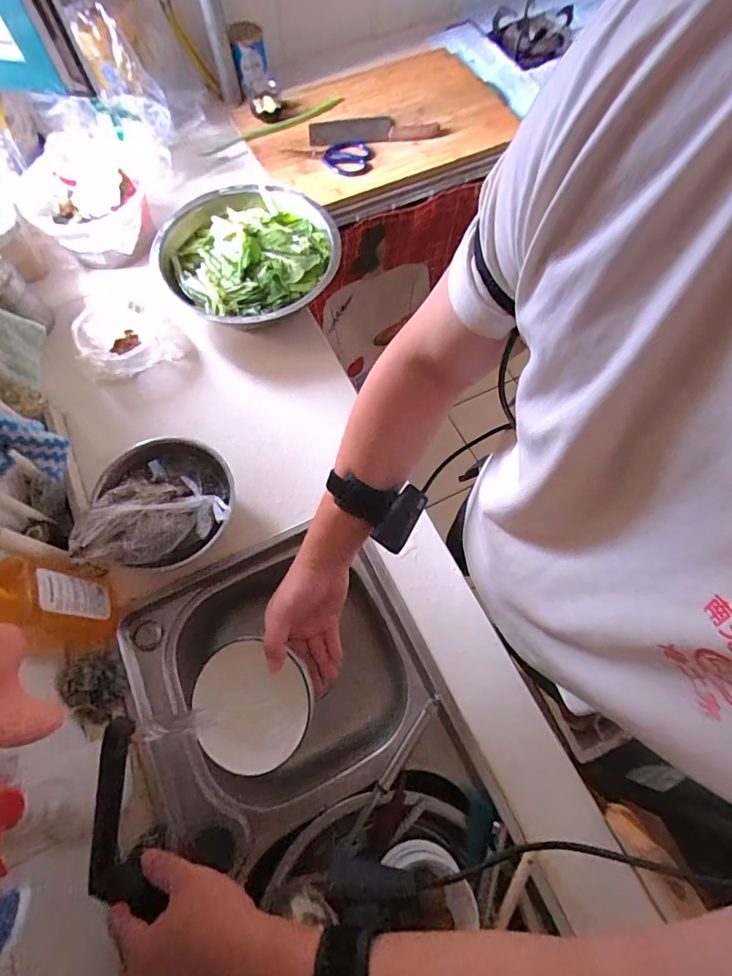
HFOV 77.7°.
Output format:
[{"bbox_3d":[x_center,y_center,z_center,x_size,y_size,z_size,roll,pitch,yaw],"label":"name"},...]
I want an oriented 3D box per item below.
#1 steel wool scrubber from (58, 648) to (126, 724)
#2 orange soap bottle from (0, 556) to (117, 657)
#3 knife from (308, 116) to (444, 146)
[{"bbox_3d":[-0.366,0.269,0.618,0.066,0.056,0.095,-13,69,-5],"label":"steel wool scrubber"},{"bbox_3d":[-0.397,0.136,0.546,0.074,0.246,0.116,-15,69,-6],"label":"orange soap bottle"},{"bbox_3d":[0.018,-0.795,1.013,0.290,0.024,0.067,3,68,1],"label":"knife"}]

